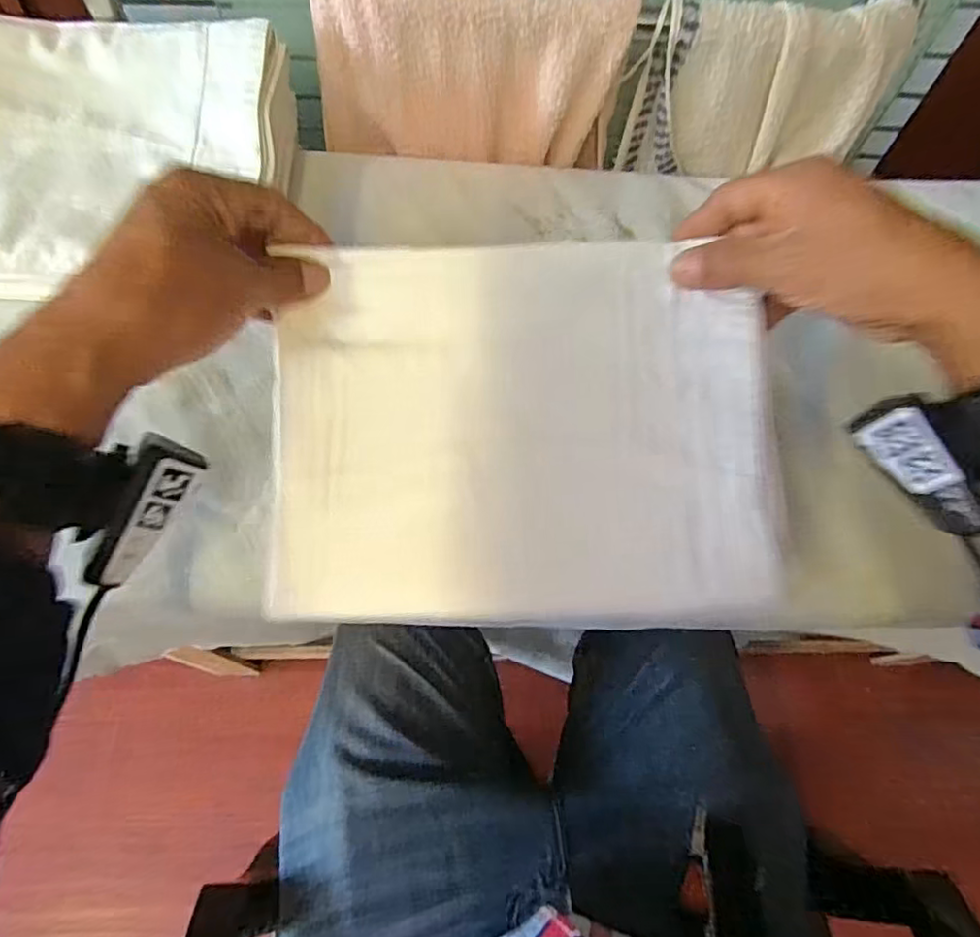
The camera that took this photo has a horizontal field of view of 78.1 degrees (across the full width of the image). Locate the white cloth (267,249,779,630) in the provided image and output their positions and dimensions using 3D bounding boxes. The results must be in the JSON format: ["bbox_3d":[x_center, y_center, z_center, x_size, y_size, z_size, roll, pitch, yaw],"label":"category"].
[{"bbox_3d":[0.018,-0.020,0.324,0.261,0.017,0.198,0,87,0],"label":"white cloth"}]

